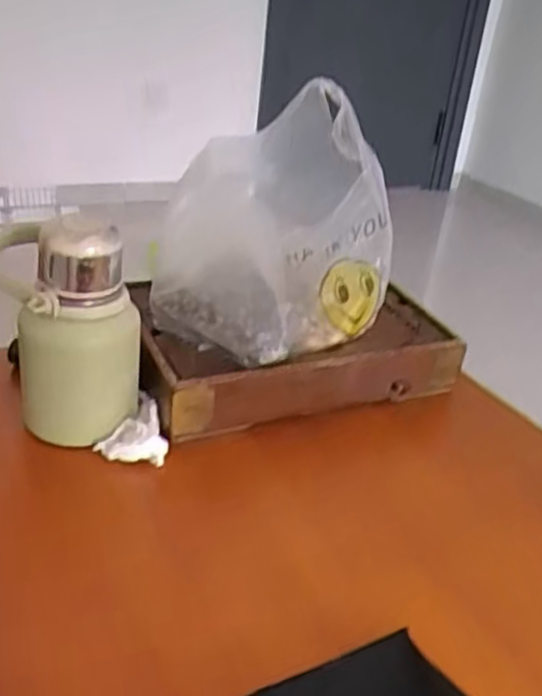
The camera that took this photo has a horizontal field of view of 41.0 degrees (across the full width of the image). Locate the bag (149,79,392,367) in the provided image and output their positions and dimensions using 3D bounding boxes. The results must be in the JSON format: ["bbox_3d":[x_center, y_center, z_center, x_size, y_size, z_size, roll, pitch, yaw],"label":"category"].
[{"bbox_3d":[0.014,-0.144,0.750,0.220,0.196,0.298,9,29,5],"label":"bag"}]

